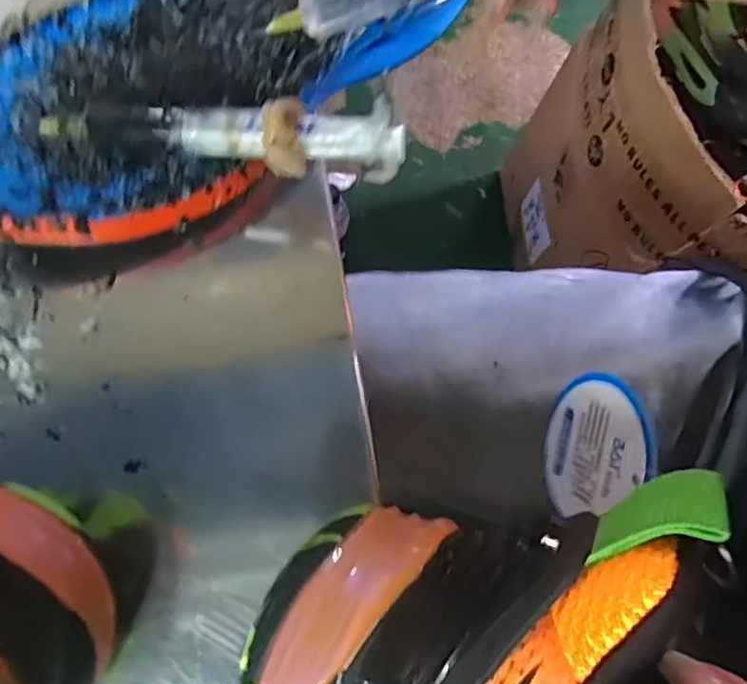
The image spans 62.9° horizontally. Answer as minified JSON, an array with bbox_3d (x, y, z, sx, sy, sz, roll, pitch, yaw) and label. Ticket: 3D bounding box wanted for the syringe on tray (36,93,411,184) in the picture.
[{"bbox_3d":[-0.058,-0.078,0.229,0.136,0.025,0.023,5,76,0],"label":"syringe on tray"}]

